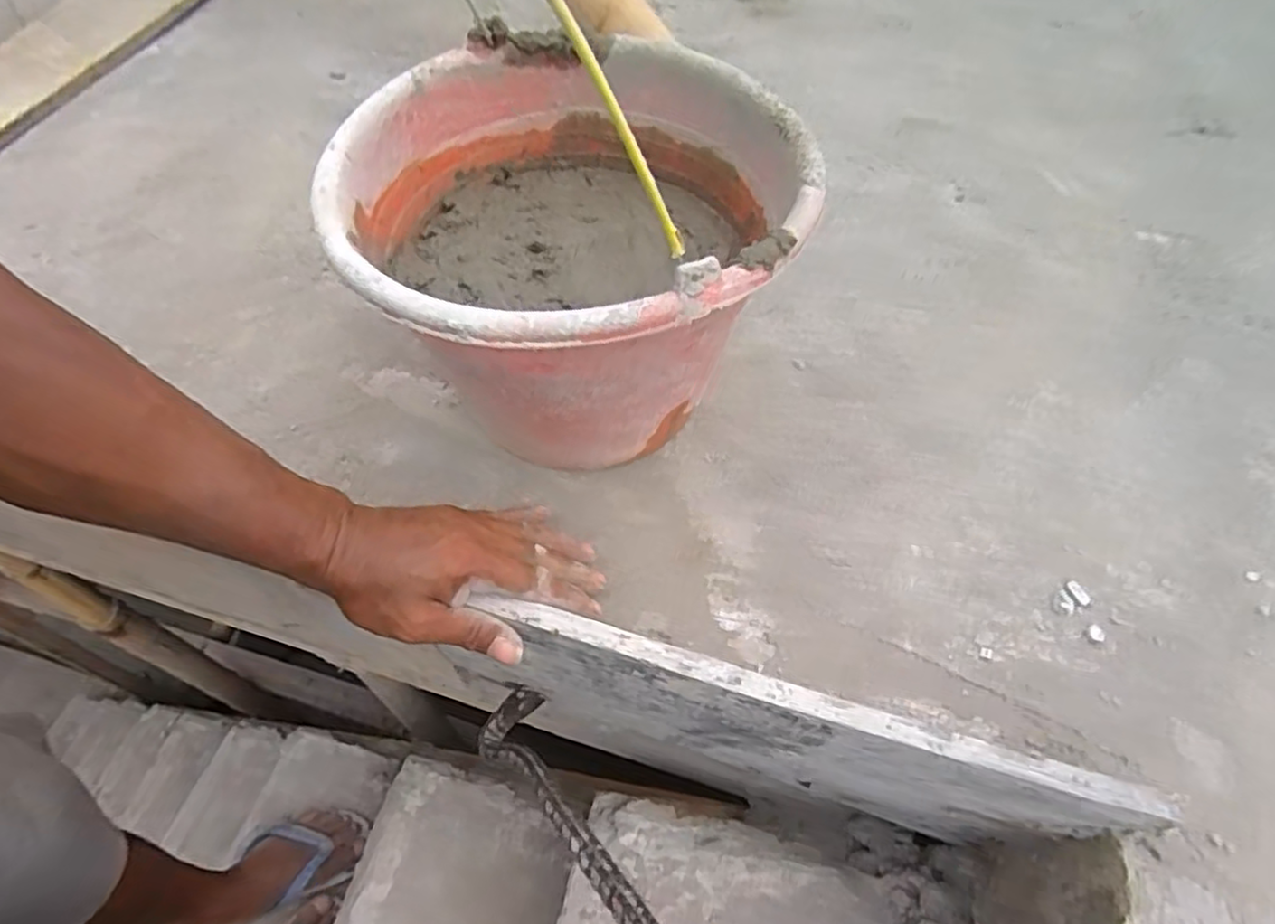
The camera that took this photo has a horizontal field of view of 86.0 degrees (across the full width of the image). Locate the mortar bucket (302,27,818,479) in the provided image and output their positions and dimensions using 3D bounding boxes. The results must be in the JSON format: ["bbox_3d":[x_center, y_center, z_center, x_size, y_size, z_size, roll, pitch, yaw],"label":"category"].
[{"bbox_3d":[-0.038,-0.125,0.457,0.256,0.215,0.271,1,57,-2],"label":"mortar bucket"}]

